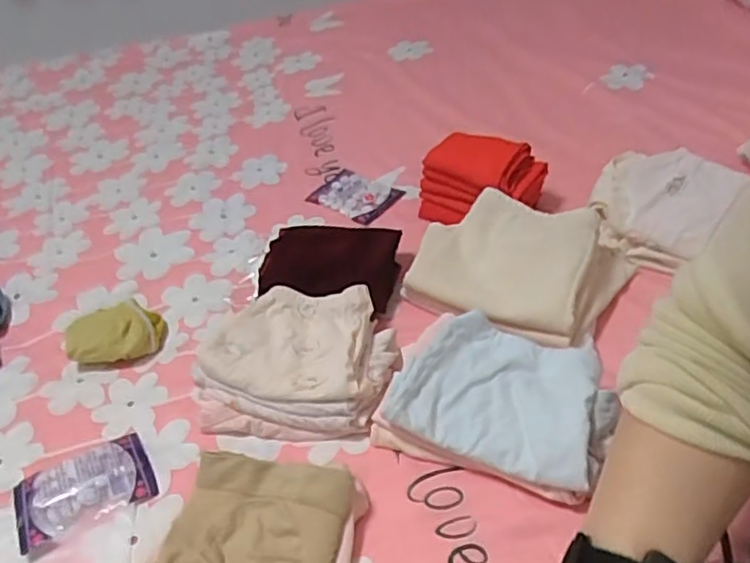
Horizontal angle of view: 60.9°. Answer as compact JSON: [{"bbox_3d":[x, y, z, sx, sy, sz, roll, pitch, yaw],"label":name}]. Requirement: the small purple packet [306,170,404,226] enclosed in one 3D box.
[{"bbox_3d":[-0.028,-0.117,0.849,0.108,0.010,0.078,25,51,30],"label":"small purple packet"}]

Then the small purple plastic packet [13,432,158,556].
[{"bbox_3d":[-0.256,0.178,0.556,0.109,0.013,0.079,-25,46,-19],"label":"small purple plastic packet"}]

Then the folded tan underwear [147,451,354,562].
[{"bbox_3d":[-0.093,0.196,0.494,0.131,0.039,0.125,8,45,15],"label":"folded tan underwear"}]

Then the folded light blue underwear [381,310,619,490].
[{"bbox_3d":[0.112,0.087,0.546,0.173,0.034,0.139,14,47,19],"label":"folded light blue underwear"}]

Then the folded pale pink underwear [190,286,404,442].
[{"bbox_3d":[-0.079,0.071,0.620,0.195,0.052,0.151,2,43,9],"label":"folded pale pink underwear"}]

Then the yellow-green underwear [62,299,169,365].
[{"bbox_3d":[-0.279,0.051,0.686,0.093,0.033,0.073,-11,43,-5],"label":"yellow-green underwear"}]

